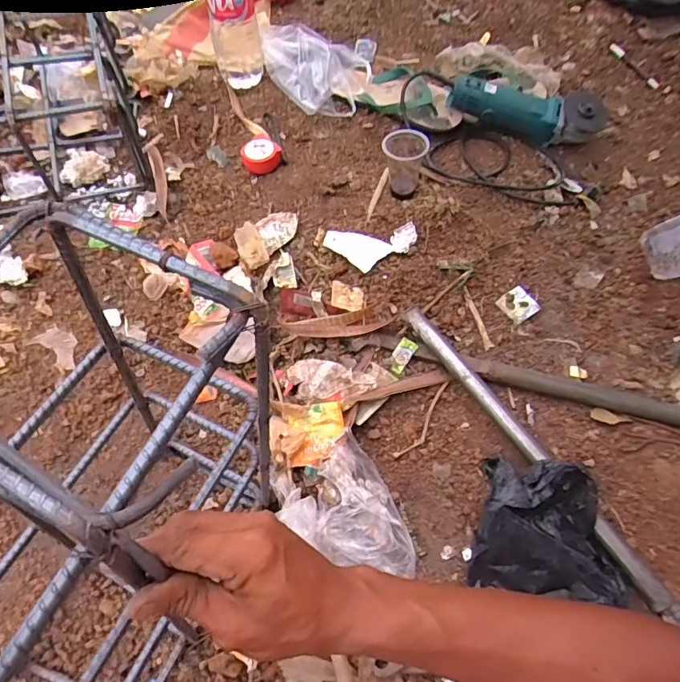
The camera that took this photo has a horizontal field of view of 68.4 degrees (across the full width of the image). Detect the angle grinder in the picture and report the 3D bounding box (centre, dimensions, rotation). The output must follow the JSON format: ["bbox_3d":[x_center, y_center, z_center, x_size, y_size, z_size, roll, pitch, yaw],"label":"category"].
[{"bbox_3d":[0.327,-0.409,0.887,0.263,0.082,0.080,19,63,6],"label":"angle grinder"}]

